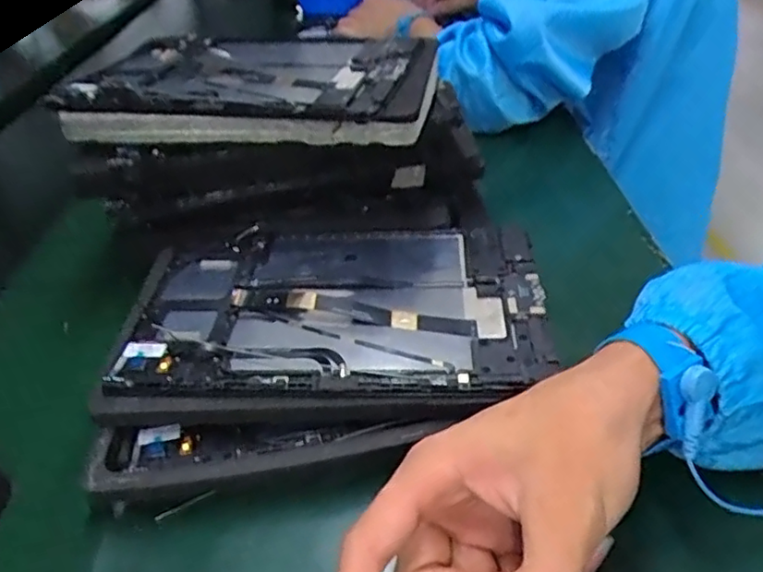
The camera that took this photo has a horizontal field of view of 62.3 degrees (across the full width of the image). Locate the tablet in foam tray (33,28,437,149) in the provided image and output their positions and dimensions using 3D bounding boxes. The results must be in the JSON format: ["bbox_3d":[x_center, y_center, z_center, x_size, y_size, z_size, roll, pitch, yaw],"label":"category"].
[{"bbox_3d":[-0.090,-0.145,0.452,0.245,0.031,0.141,3,37,11],"label":"tablet in foam tray"}]

